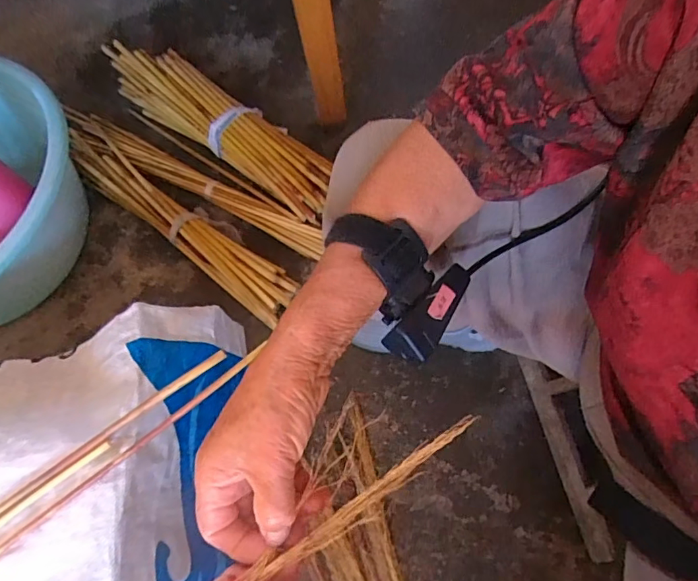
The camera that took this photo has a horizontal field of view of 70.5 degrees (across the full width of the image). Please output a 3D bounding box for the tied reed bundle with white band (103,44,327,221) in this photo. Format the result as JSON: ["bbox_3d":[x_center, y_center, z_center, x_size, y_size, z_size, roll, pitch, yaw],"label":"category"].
[{"bbox_3d":[-0.233,-0.304,0.895,0.530,0.078,0.114,36,76,17],"label":"tied reed bundle with white band"}]

